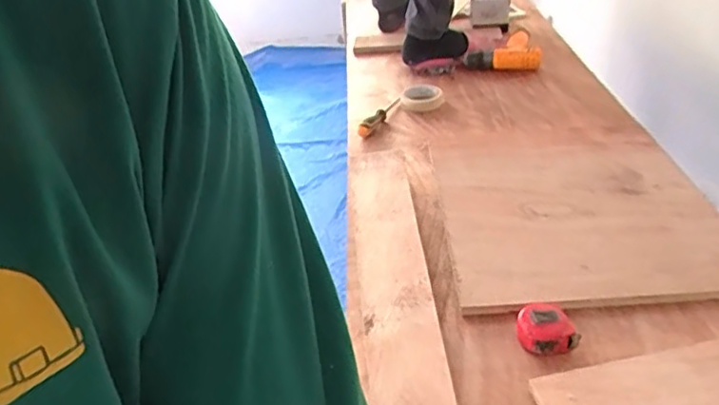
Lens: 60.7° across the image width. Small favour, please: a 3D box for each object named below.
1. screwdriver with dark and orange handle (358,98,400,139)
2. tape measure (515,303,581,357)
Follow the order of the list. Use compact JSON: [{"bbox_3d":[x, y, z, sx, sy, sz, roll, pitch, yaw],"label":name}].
[{"bbox_3d":[0.042,-0.185,1.353,0.026,0.025,0.179,11,35,27],"label":"screwdriver with dark and orange handle"},{"bbox_3d":[0.233,0.158,0.775,0.063,0.042,0.073,-21,36,-22],"label":"tape measure"}]

